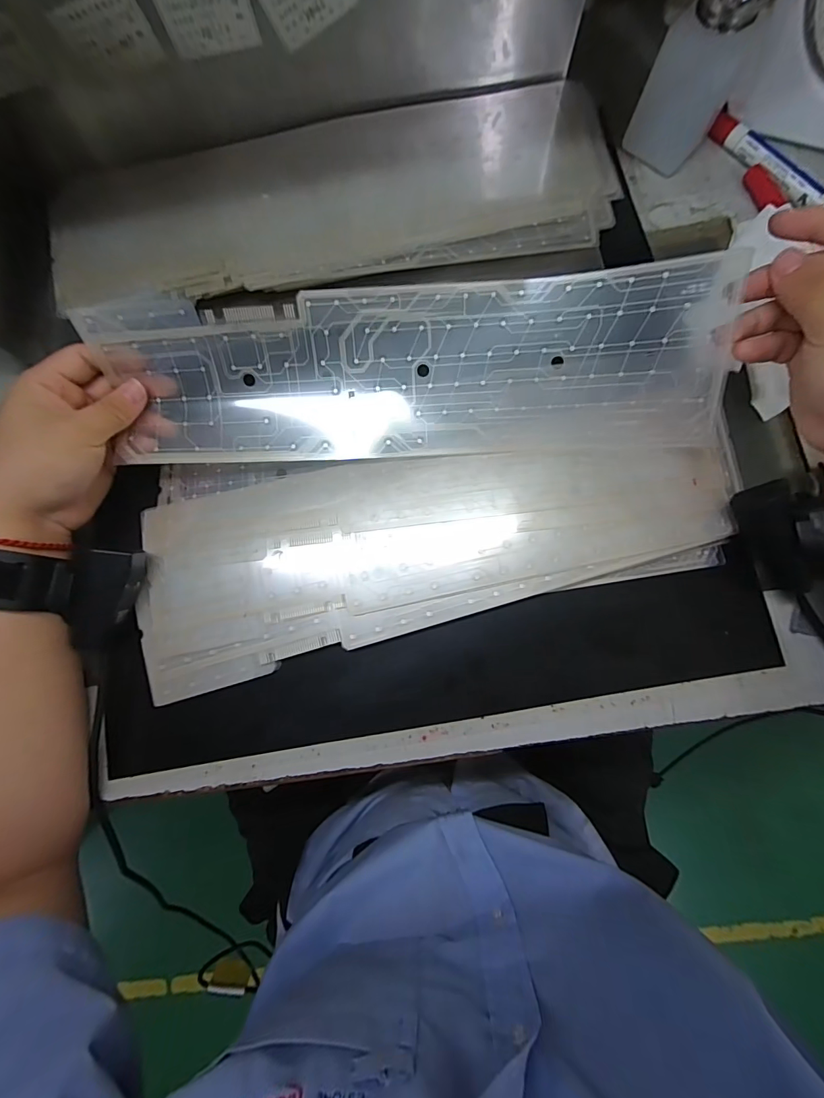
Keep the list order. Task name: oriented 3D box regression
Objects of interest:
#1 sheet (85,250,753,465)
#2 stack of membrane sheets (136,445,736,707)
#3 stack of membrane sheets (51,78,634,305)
[{"bbox_3d":[0.011,-0.121,0.289,0.375,0.030,0.113,-3,105,4],"label":"sheet"},{"bbox_3d":[0.010,-0.009,0.304,0.410,0.013,0.155,-9,83,0],"label":"stack of membrane sheets"},{"bbox_3d":[-0.070,-0.281,0.340,0.441,0.015,0.147,-7,80,1],"label":"stack of membrane sheets"}]

